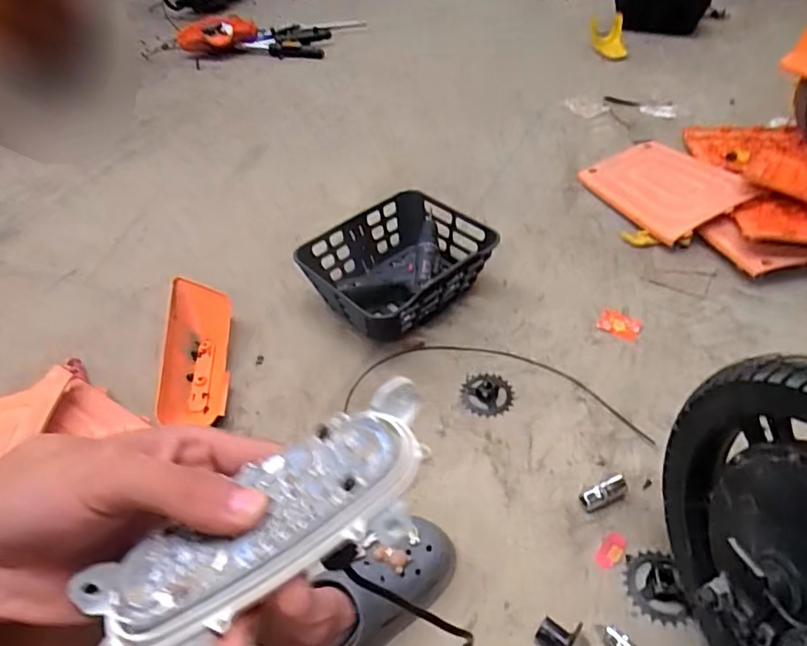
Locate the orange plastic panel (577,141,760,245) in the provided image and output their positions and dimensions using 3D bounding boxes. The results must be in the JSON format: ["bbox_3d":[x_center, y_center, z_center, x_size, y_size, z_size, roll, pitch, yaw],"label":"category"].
[{"bbox_3d":[0.585,-0.311,1.232,0.233,0.029,0.313,-30,48,-4],"label":"orange plastic panel"}]

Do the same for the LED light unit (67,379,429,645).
[{"bbox_3d":[-0.050,0.078,0.211,0.148,0.021,0.054,-31,50,-14],"label":"LED light unit"}]

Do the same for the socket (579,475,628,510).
[{"bbox_3d":[0.277,0.237,0.757,0.068,0.029,0.026,-20,47,-15],"label":"socket"}]

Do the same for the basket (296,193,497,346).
[{"bbox_3d":[0.003,-0.111,1.050,0.329,0.136,0.273,-30,50,-23],"label":"basket"}]

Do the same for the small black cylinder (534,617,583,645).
[{"bbox_3d":[0.176,0.363,0.633,0.038,0.024,0.059,29,54,29],"label":"small black cylinder"}]

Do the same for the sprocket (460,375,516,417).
[{"bbox_3d":[0.138,0.118,0.897,0.083,0.014,0.079,1,45,5],"label":"sprocket"}]

